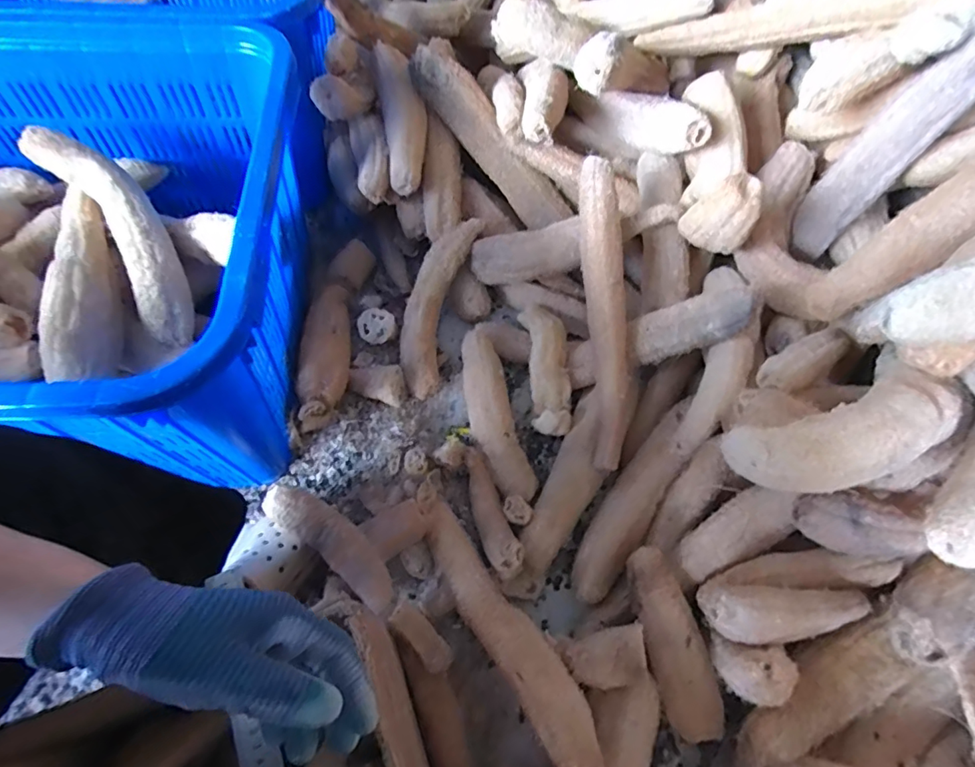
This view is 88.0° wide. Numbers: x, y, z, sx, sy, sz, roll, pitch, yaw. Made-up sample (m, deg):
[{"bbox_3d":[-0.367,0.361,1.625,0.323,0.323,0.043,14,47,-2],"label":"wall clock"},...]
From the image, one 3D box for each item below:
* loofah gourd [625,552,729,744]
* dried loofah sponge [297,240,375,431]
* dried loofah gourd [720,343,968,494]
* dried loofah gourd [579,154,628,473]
[{"bbox_3d":[0.227,0.324,0.620,0.061,0.053,0.222,-13,80,-12],"label":"loofah gourd"},{"bbox_3d":[-0.258,-0.098,0.868,0.076,0.084,0.395,2,60,-3],"label":"dried loofah sponge"},{"bbox_3d":[0.376,0.044,0.518,0.235,0.084,0.104,-20,64,-15],"label":"dried loofah gourd"},{"bbox_3d":[0.169,-0.096,0.731,0.056,0.053,0.438,-5,95,-7],"label":"dried loofah gourd"}]

